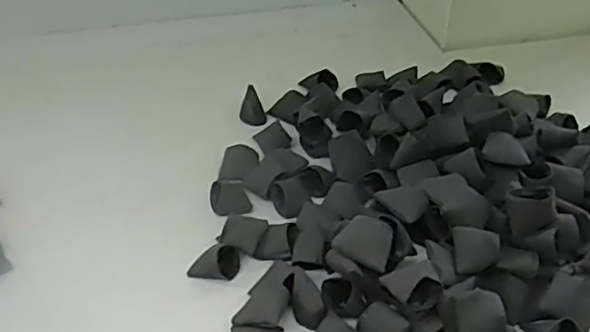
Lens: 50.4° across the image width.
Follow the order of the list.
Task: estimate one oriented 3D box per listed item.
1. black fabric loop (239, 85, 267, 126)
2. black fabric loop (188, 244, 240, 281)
[{"bbox_3d":[-0.047,-0.068,0.714,0.029,0.030,0.038,0,40,-1],"label":"black fabric loop"},{"bbox_3d":[-0.069,0.086,0.542,0.044,0.027,0.025,-12,42,-15],"label":"black fabric loop"}]

